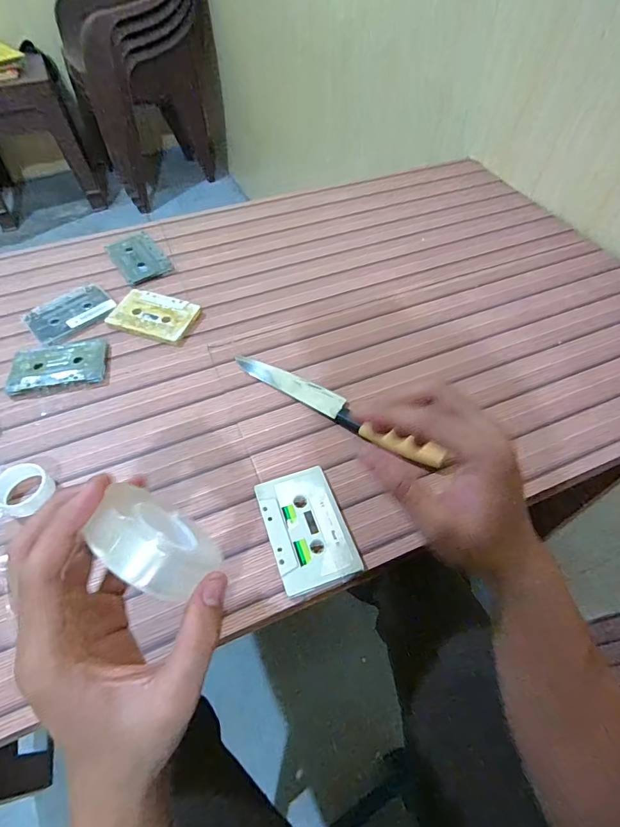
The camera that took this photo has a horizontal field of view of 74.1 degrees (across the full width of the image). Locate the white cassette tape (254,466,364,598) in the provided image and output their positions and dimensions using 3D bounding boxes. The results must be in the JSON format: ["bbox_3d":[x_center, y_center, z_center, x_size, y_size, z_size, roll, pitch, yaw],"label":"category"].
[{"bbox_3d":[-0.004,0.096,0.348,0.063,0.015,0.100,-16,56,-11],"label":"white cassette tape"}]

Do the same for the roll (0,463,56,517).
[{"bbox_3d":[-0.253,0.066,0.364,0.043,0.018,0.042,0,55,0],"label":"roll"}]

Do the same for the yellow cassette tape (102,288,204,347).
[{"bbox_3d":[-0.192,-0.120,0.502,0.103,0.010,0.064,15,56,10],"label":"yellow cassette tape"}]

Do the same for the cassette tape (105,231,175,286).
[{"bbox_3d":[-0.243,-0.223,0.578,0.063,0.015,0.103,-29,60,-19],"label":"cassette tape"}]

